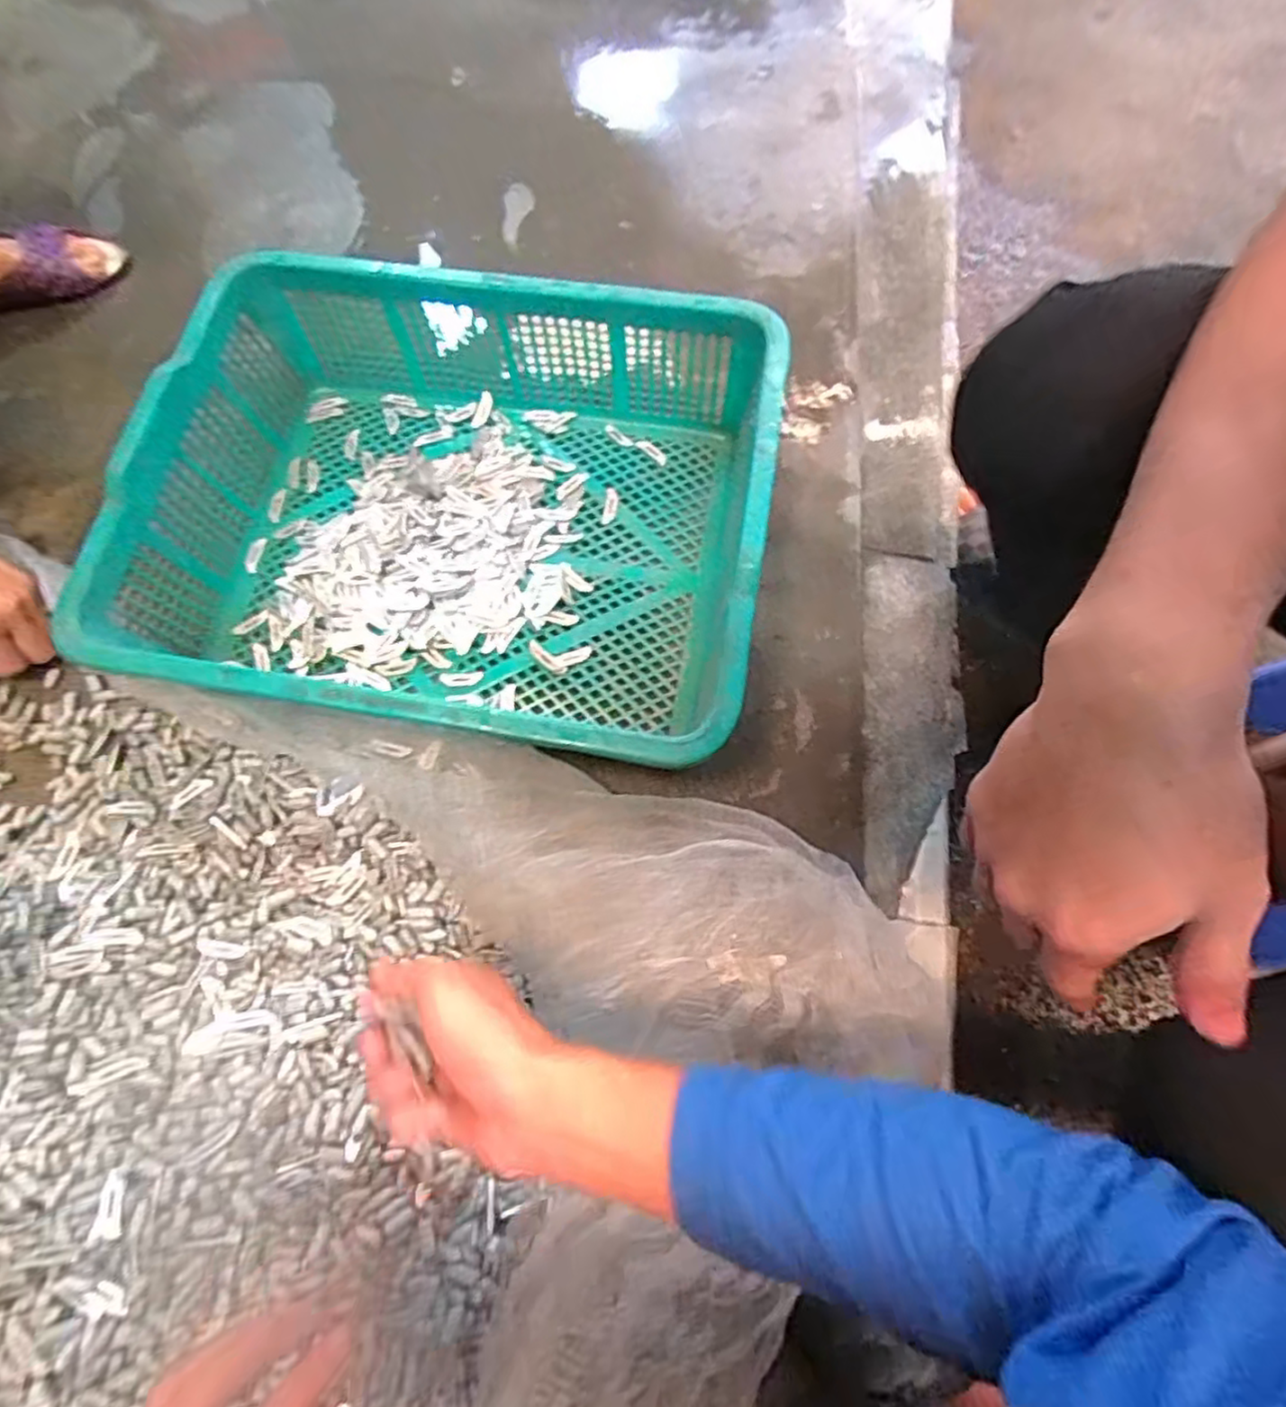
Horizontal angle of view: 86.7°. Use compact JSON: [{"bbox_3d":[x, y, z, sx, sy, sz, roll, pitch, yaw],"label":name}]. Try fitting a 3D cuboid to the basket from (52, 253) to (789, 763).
[{"bbox_3d":[-0.148,-0.153,0.560,0.478,0.125,0.377,9,73,4],"label":"basket"}]

